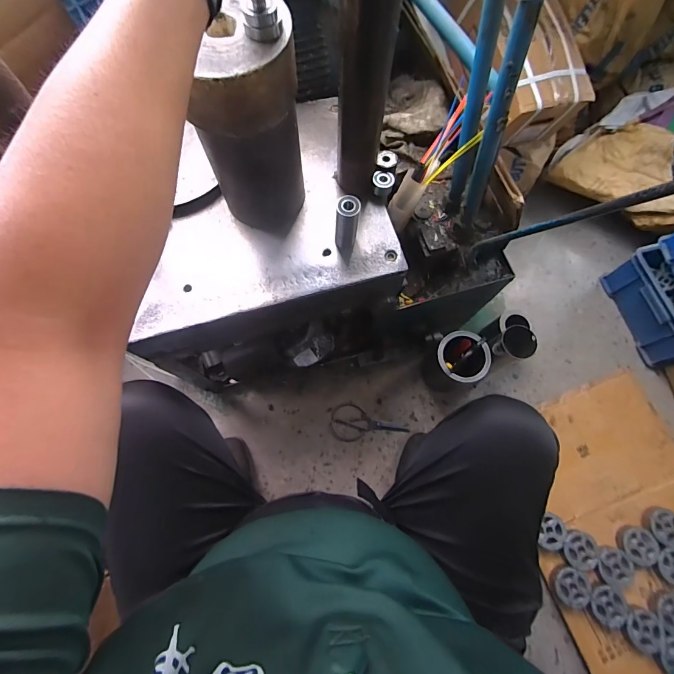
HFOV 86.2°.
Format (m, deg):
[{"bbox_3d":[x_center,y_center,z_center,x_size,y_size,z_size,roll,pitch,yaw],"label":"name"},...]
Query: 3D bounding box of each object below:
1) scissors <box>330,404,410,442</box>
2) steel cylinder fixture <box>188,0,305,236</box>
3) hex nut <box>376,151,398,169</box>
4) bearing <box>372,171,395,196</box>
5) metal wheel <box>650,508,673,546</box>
[{"bbox_3d":[0.084,0.226,0.931,0.197,0.006,0.094,4,72,0],"label":"scissors"},{"bbox_3d":[-0.119,-0.269,0.486,0.131,0.259,0.122,13,73,3],"label":"steel cylinder fixture"},{"bbox_3d":[0.084,-0.296,0.599,0.034,0.009,0.030,10,72,2],"label":"hex nut"},{"bbox_3d":[0.077,-0.258,0.603,0.035,0.024,0.036,2,72,-1],"label":"bearing"},{"bbox_3d":[0.766,0.442,0.835,0.059,0.022,0.072,41,76,11],"label":"metal wheel"}]

